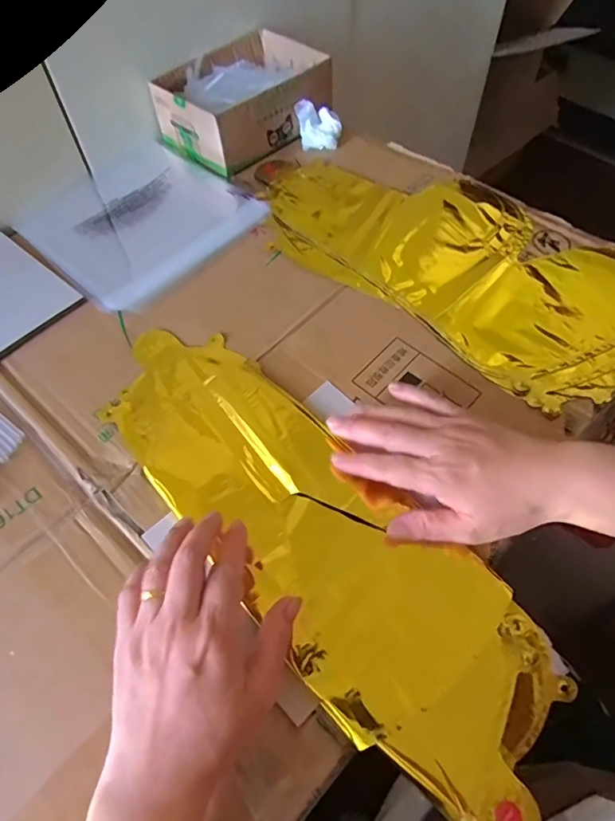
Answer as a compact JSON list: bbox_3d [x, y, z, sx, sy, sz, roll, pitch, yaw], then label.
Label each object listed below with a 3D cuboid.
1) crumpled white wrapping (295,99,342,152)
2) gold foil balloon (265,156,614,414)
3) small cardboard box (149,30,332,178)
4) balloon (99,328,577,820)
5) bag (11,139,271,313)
[{"bbox_3d":[0.014,-0.342,0.604,0.051,0.039,0.032,-4,57,0],"label":"crumpled white wrapping"},{"bbox_3d":[0.149,-0.157,0.508,0.422,0.023,0.213,35,65,22],"label":"gold foil balloon"},{"bbox_3d":[-0.075,-0.385,0.625,0.147,0.066,0.195,37,66,23],"label":"small cardboard box"},{"bbox_3d":[-0.001,0.082,0.373,0.132,0.018,0.415,-38,67,-19],"label":"balloon"},{"bbox_3d":[-0.184,-0.212,0.557,0.223,0.013,0.211,39,67,24],"label":"bag"}]

